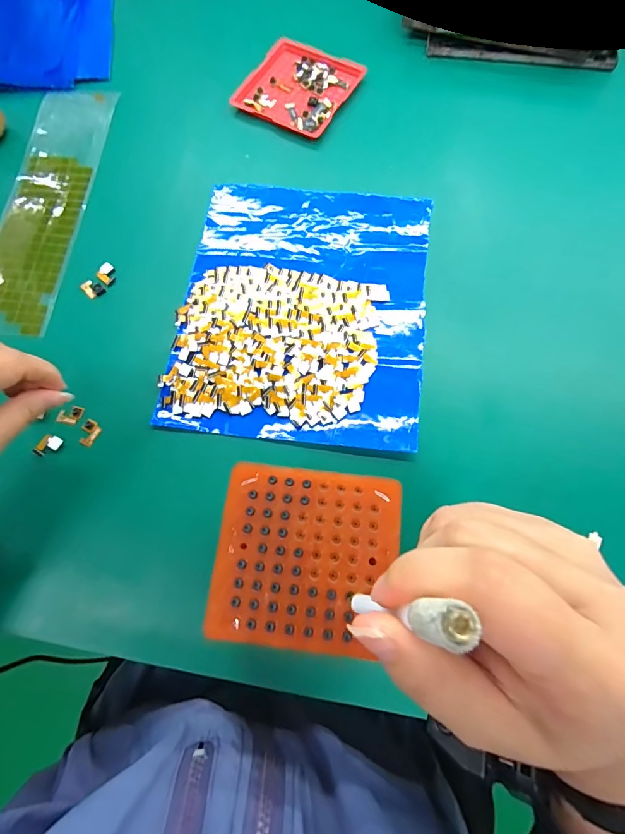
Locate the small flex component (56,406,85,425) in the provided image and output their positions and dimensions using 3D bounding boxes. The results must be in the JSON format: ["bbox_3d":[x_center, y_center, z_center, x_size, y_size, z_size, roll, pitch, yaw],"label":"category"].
[{"bbox_3d":[-0.183,-0.002,0.307,0.017,0.004,0.014,10,74,5],"label":"small flex component"}]

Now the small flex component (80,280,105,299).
[{"bbox_3d":[-0.185,-0.108,0.342,0.017,0.005,0.013,42,79,13],"label":"small flex component"}]

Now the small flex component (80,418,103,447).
[{"bbox_3d":[-0.167,0.011,0.303,0.015,0.004,0.018,27,76,10],"label":"small flex component"}]

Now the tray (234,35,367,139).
[{"bbox_3d":[-0.014,-0.325,0.399,0.101,0.007,0.096,30,77,10],"label":"tray"}]

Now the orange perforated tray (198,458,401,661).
[{"bbox_3d":[-0.003,0.068,0.199,0.087,0.006,0.082,5,74,4],"label":"orange perforated tray"}]

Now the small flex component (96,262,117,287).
[{"bbox_3d":[-0.174,-0.121,0.344,0.015,0.006,0.017,-41,76,-9],"label":"small flex component"}]

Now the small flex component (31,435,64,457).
[{"bbox_3d":[-0.192,0.021,0.295,0.013,0.005,0.018,30,77,10],"label":"small flex component"}]

